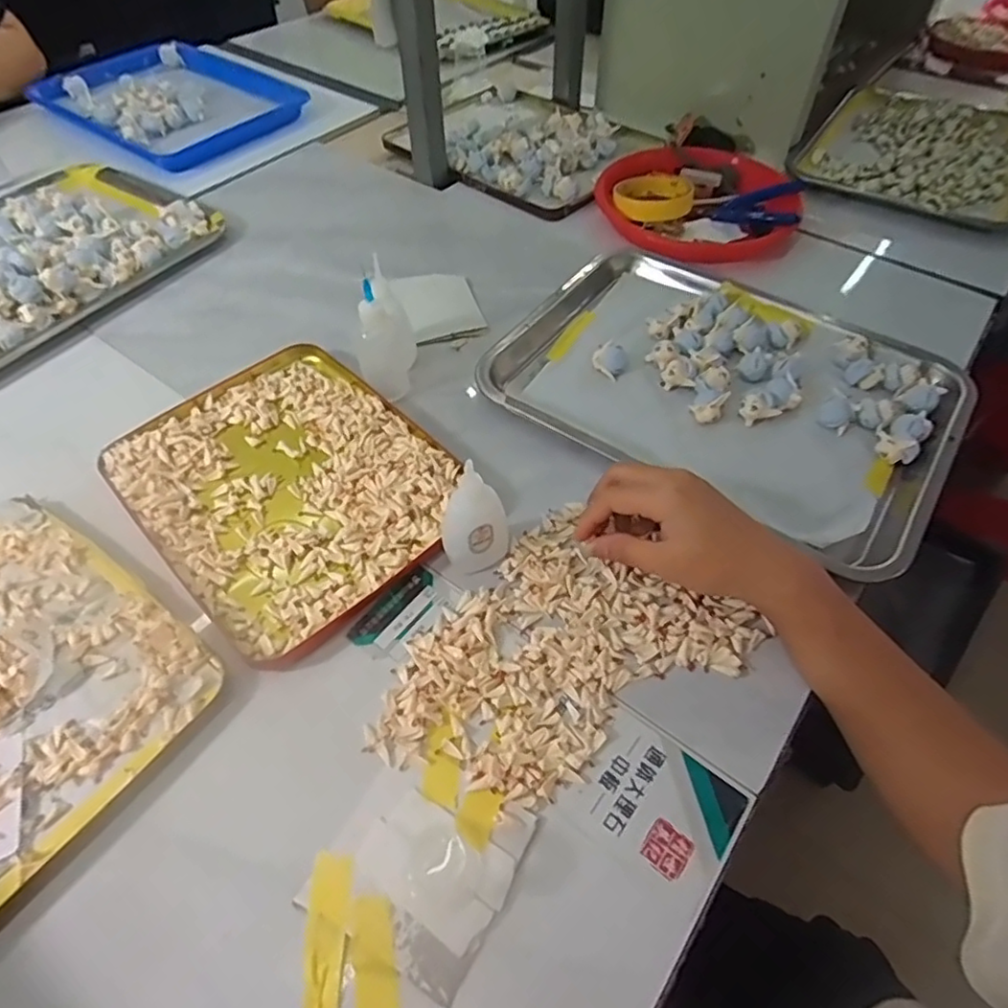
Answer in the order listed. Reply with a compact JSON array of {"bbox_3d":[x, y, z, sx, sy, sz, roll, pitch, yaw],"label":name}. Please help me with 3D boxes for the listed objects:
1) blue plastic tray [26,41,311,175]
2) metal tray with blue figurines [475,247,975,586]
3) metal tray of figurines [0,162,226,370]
[{"bbox_3d":[-0.463,-0.559,0.861,0.323,0.028,0.258,33,59,23],"label":"blue plastic tray"},{"bbox_3d":[0.179,-0.104,0.524,0.349,0.032,0.255,32,60,19],"label":"metal tray with blue figurines"},{"bbox_3d":[-0.481,-0.252,0.622,0.239,0.040,0.358,27,59,16],"label":"metal tray of figurines"}]

